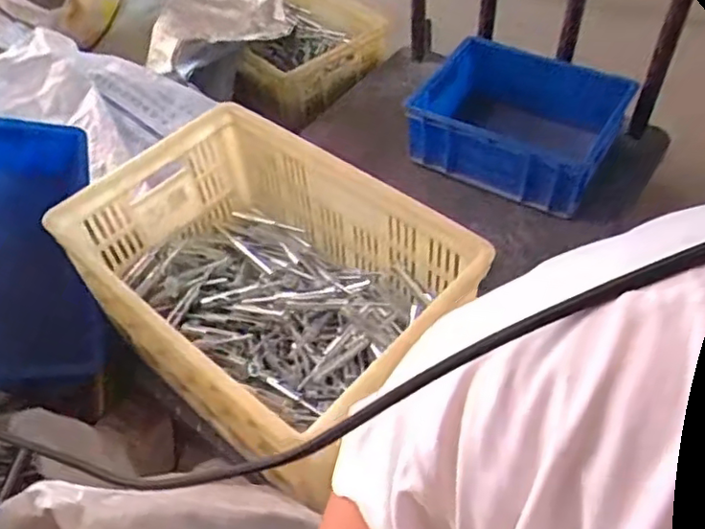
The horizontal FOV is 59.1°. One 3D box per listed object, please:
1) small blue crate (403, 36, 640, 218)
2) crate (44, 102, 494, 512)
[{"bbox_3d":[0.292,-0.258,1.114,0.325,0.136,0.250,22,55,23],"label":"small blue crate"},{"bbox_3d":[-0.100,0.025,0.800,0.464,0.208,0.327,35,60,30],"label":"crate"}]

